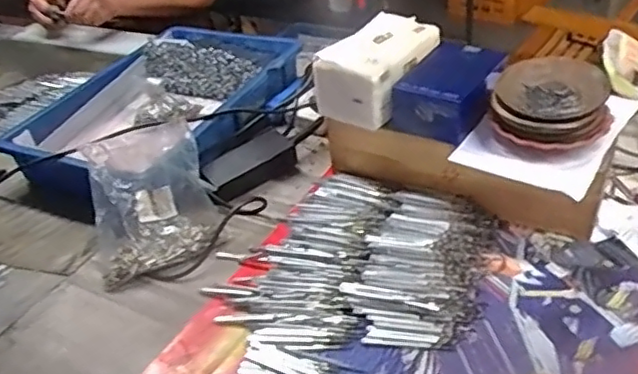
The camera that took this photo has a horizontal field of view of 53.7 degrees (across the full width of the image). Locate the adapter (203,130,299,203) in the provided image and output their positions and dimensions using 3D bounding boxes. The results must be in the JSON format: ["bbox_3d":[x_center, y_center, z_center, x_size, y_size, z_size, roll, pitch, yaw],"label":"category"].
[{"bbox_3d":[-0.098,-0.030,0.867,0.132,0.042,0.048,-28,40,-26],"label":"adapter"}]

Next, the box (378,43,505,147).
[{"bbox_3d":[0.161,-0.119,0.787,0.102,0.069,0.152,17,43,29],"label":"box"}]

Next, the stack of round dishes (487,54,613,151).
[{"bbox_3d":[0.263,-0.102,0.721,0.125,0.056,0.125,6,39,17],"label":"stack of round dishes"}]

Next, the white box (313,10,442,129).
[{"bbox_3d":[0.076,-0.154,0.816,0.097,0.089,0.159,22,45,33],"label":"white box"}]

